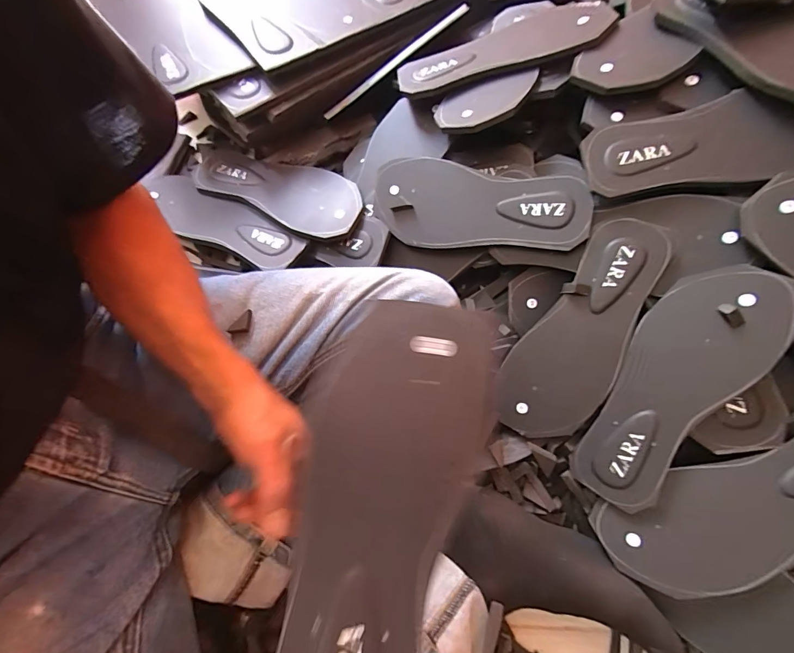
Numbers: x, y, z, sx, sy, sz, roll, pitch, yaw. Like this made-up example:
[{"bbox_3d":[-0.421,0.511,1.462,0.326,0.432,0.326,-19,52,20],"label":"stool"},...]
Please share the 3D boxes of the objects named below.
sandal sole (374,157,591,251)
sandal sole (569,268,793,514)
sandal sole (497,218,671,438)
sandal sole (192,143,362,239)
[{"bbox_3d":[0.087,-0.136,0.464,0.242,0.011,0.098,14,95,21],"label":"sandal sole"},{"bbox_3d":[0.257,0.055,0.383,0.098,0.012,0.245,41,103,35],"label":"sandal sole"},{"bbox_3d":[0.188,0.008,0.405,0.093,0.009,0.233,35,101,22],"label":"sandal sole"},{"bbox_3d":[-0.173,-0.192,0.545,0.283,0.013,0.094,23,73,17],"label":"sandal sole"}]

